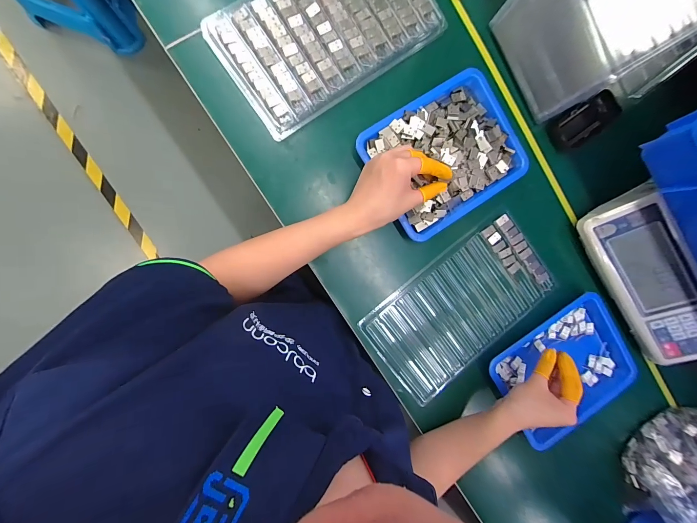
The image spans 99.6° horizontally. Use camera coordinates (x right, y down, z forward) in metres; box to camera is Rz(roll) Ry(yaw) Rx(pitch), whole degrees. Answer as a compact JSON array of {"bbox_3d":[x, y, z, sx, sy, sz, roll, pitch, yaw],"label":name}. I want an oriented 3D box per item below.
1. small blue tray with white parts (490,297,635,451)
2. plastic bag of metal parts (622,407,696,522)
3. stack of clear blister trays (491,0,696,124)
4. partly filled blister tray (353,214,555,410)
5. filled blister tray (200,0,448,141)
[{"bbox_3d":[0.345,0.179,0.469,0.213,0.025,0.180,-34,96,-6],"label":"small blue tray with white parts"},{"bbox_3d":[0.520,0.328,0.453,0.125,0.091,0.197,17,90,-8],"label":"plastic bag of metal parts"},{"bbox_3d":[0.395,-0.356,0.394,0.314,0.109,0.181,-31,96,-6],"label":"stack of clear blister trays"},{"bbox_3d":[0.171,0.067,0.452,0.284,0.013,0.157,-40,97,-5],"label":"partly filled blister tray"},{"bbox_3d":[-0.024,-0.318,0.401,0.298,0.022,0.161,-36,97,-5],"label":"filled blister tray"}]

